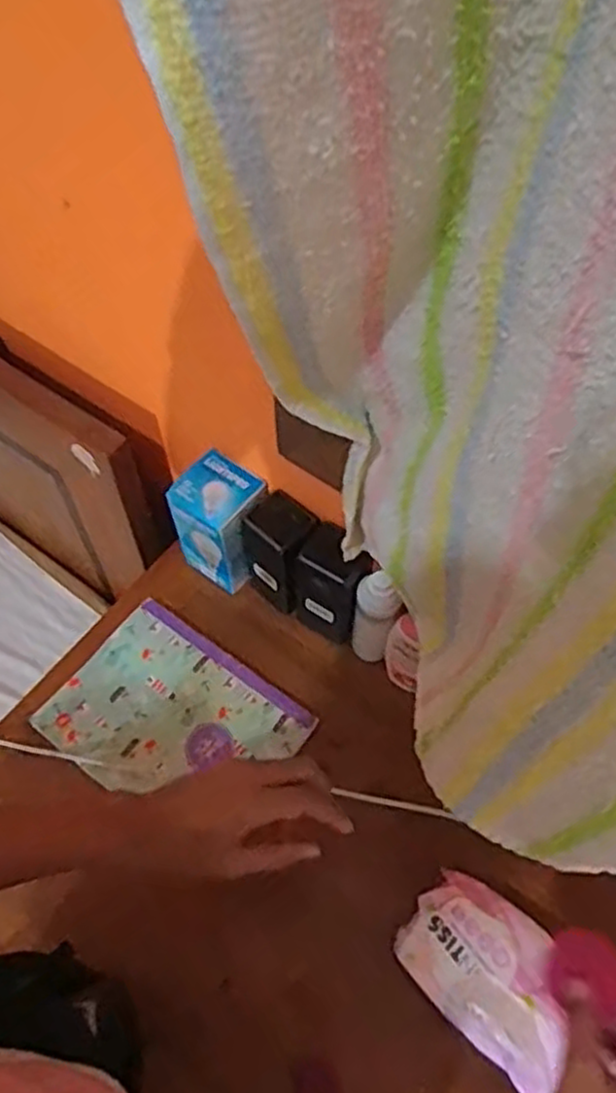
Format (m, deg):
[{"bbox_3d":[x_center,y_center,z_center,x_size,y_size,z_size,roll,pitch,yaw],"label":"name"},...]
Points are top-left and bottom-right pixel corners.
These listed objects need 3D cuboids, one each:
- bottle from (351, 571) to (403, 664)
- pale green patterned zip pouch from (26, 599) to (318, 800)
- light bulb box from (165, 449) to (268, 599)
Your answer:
[{"bbox_3d":[0.060,0.066,0.666,0.037,0.121,0.034,8,59,6],"label":"bottle"},{"bbox_3d":[-0.123,0.159,0.675,0.205,0.016,0.158,32,64,18],"label":"pale green patterned zip pouch"},{"bbox_3d":[-0.079,-0.021,0.715,0.079,0.119,0.072,30,64,17],"label":"light bulb box"}]

